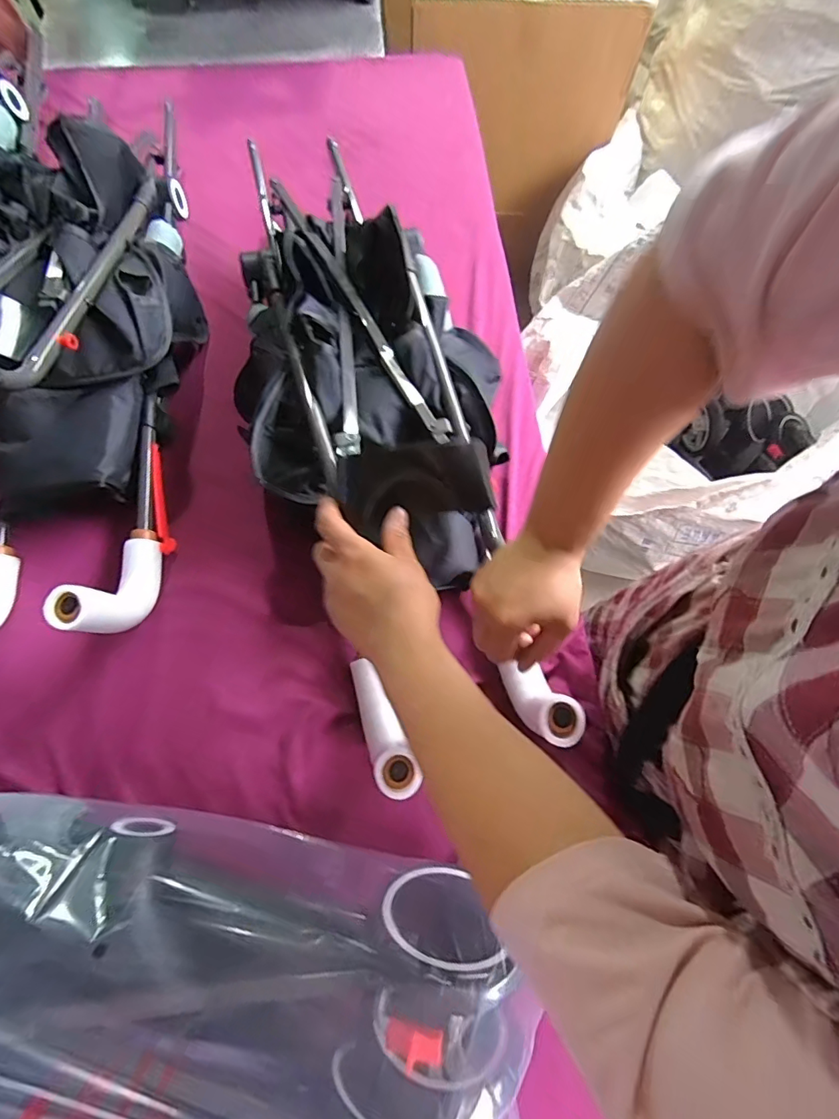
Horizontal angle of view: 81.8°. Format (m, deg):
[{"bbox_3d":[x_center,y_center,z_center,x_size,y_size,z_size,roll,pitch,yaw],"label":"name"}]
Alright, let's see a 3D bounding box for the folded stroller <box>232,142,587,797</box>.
[{"bbox_3d":[-0.047,-0.247,0.659,0.347,0.170,0.983,-8,69,-5],"label":"folded stroller"}]

